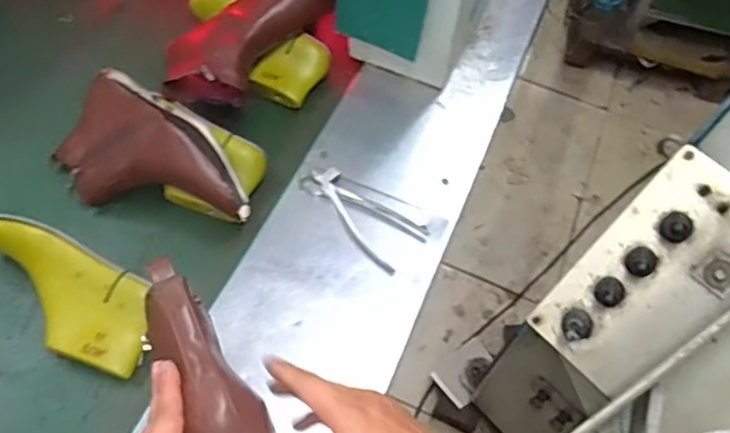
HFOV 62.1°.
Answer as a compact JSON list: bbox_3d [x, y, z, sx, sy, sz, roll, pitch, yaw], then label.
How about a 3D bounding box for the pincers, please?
[{"bbox_3d":[-0.012,0.002,0.854,0.185,0.021,0.091,34,61,16],"label":"pincers"}]

